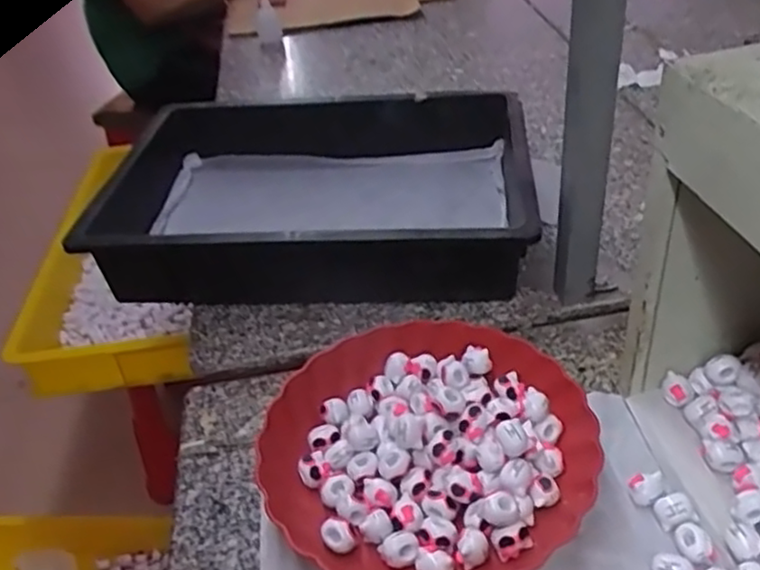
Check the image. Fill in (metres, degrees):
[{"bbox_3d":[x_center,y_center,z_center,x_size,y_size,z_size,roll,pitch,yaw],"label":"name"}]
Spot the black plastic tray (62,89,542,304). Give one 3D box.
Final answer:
[{"bbox_3d":[-0.071,-0.112,0.807,0.452,0.099,0.352,-2,38,7],"label":"black plastic tray"}]

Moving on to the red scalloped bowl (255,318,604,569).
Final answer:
[{"bbox_3d":[0.033,0.119,0.540,0.238,0.049,0.220,-5,38,4],"label":"red scalloped bowl"}]

